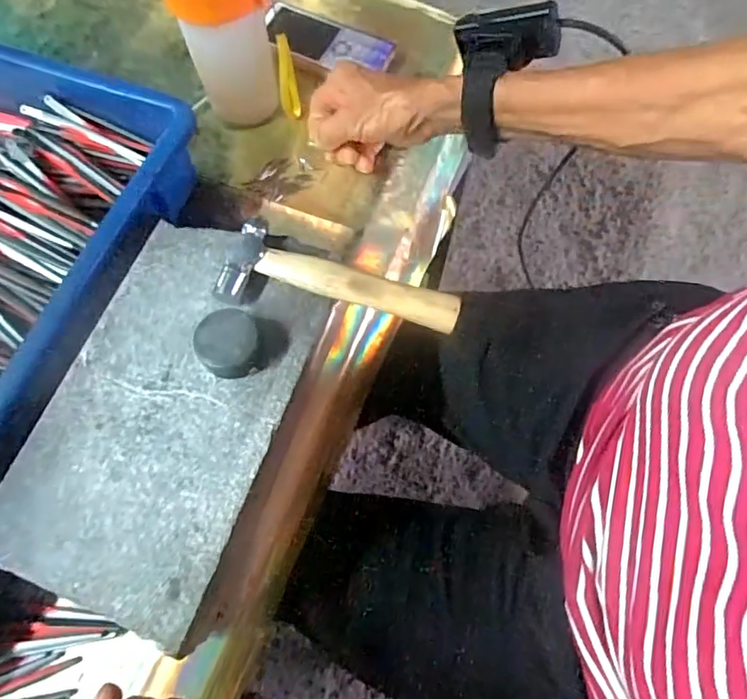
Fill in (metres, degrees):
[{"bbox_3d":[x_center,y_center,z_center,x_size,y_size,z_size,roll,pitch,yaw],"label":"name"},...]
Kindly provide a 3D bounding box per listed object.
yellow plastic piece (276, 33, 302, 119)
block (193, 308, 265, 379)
[{"bbox_3d":[-0.072,-0.226,0.452,0.015,0.062,0.007,-7,34,-1],"label":"yellow plastic piece"},{"bbox_3d":[-0.087,-0.003,0.329,0.037,0.021,0.038,0,69,0],"label":"block"}]

